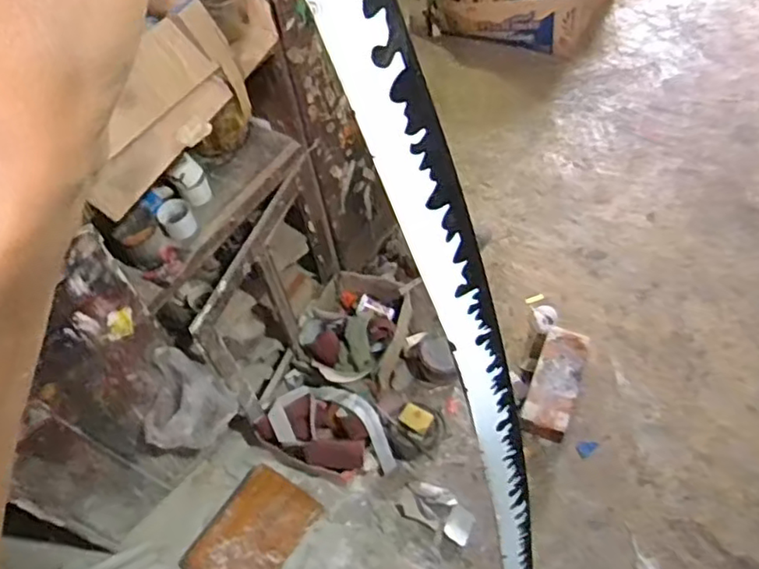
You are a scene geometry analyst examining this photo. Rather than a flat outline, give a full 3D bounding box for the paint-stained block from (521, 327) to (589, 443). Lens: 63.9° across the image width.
[{"bbox_3d":[0.475,0.252,1.623,0.126,0.072,0.307,20,59,16],"label":"paint-stained block"}]

